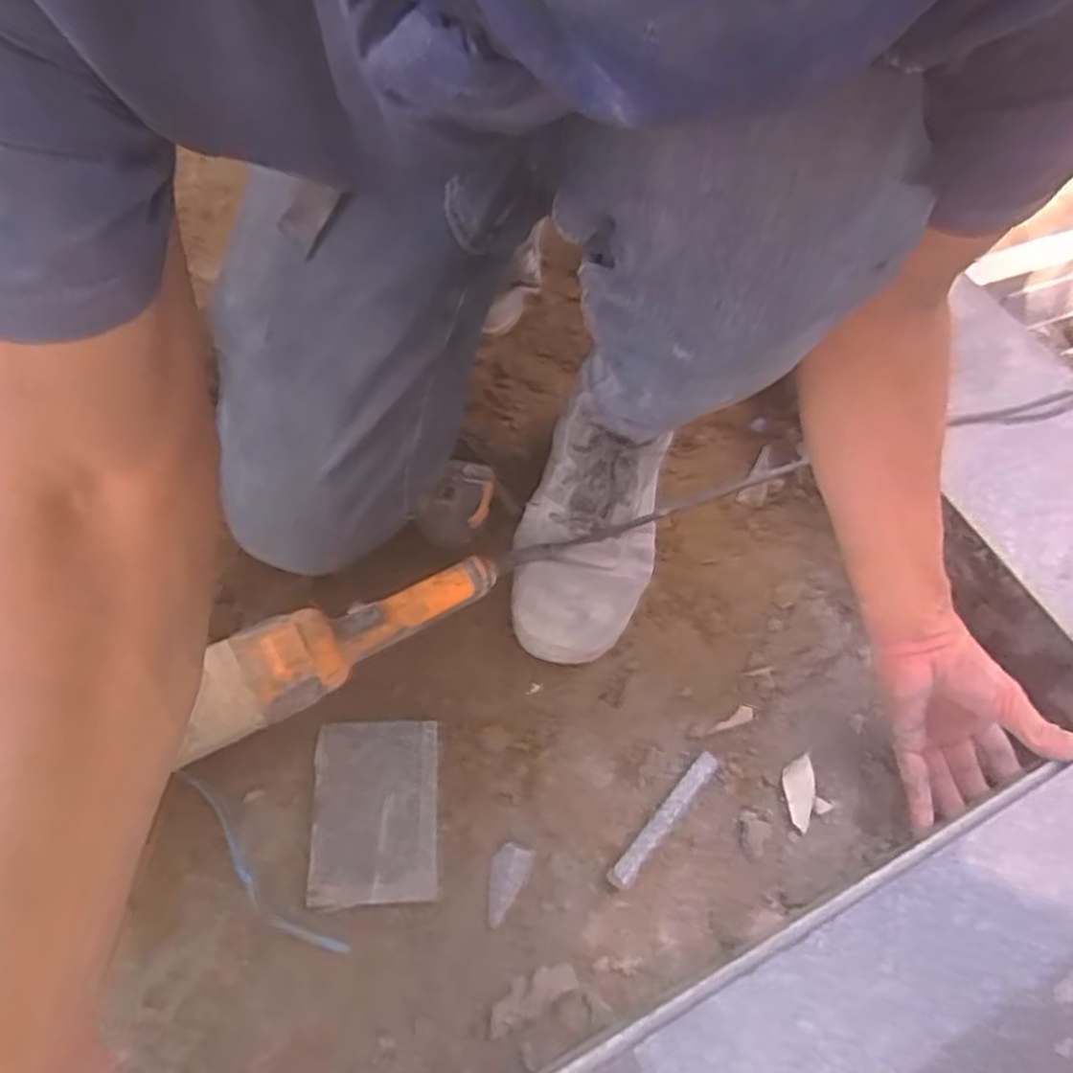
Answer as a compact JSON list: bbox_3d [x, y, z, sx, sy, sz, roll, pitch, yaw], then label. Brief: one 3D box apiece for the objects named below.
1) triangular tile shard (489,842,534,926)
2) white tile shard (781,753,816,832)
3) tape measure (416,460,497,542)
[{"bbox_3d":[-0.022,0.243,0.533,0.025,0.011,0.055,18,72,7],"label":"triangular tile shard"},{"bbox_3d":[0.202,0.196,0.585,0.023,0.015,0.053,5,57,-4],"label":"white tile shard"},{"bbox_3d":[-0.067,-0.028,0.655,0.053,0.037,0.073,18,59,2],"label":"tape measure"}]

